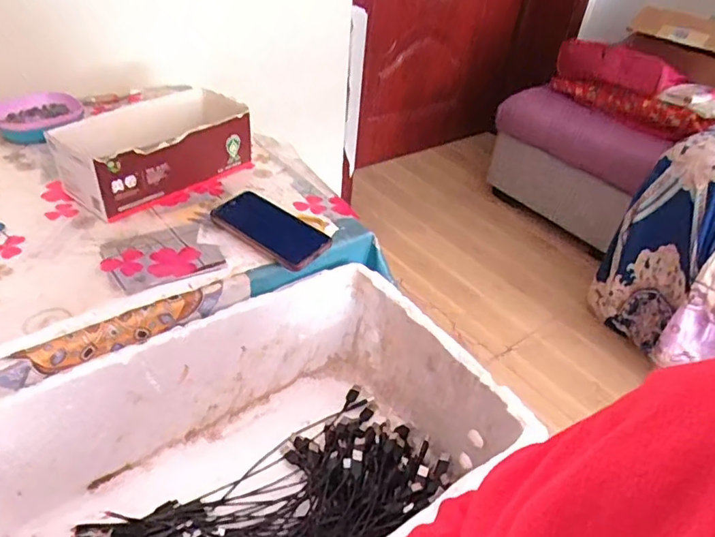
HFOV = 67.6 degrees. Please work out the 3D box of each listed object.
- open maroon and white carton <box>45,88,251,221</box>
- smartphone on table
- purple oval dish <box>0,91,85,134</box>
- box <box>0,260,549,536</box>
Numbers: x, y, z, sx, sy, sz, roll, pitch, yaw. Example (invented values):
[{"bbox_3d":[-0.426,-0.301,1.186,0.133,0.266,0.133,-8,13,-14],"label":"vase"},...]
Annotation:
[{"bbox_3d":[-0.298,-0.178,0.789,0.144,0.093,0.259,32,47,27],"label":"open maroon and white carton"},{"bbox_3d":[-0.116,-0.054,0.715,0.160,0.008,0.079,31,55,21],"label":"smartphone on table"},{"bbox_3d":[-0.543,-0.258,0.907,0.139,0.034,0.136,-16,45,-23],"label":"purple oval dish"},{"bbox_3d":[-0.115,0.233,0.601,0.507,0.216,0.343,-23,47,-31],"label":"box"}]

